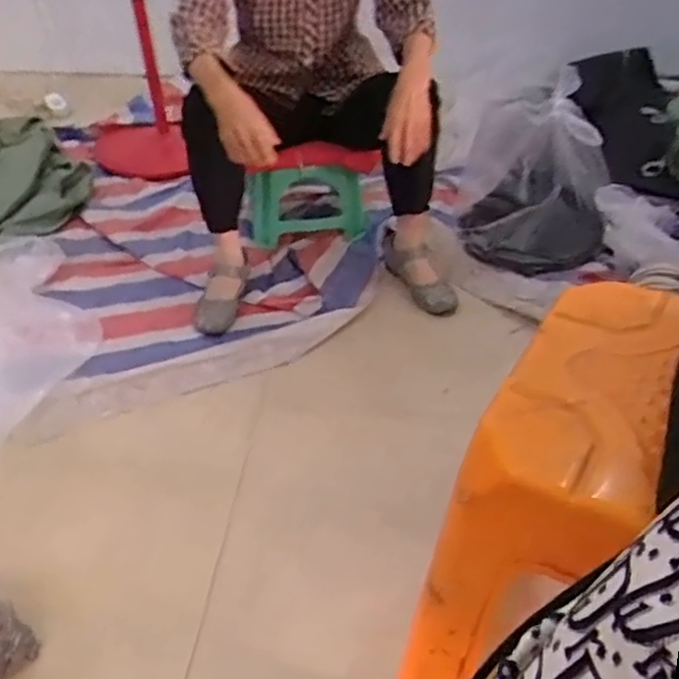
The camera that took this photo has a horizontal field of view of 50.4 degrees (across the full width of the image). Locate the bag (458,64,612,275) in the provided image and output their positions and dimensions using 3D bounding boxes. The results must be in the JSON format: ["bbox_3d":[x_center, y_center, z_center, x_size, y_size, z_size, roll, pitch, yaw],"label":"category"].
[{"bbox_3d":[0.409,-0.356,1.521,0.272,0.316,0.333,2,38,2],"label":"bag"}]

